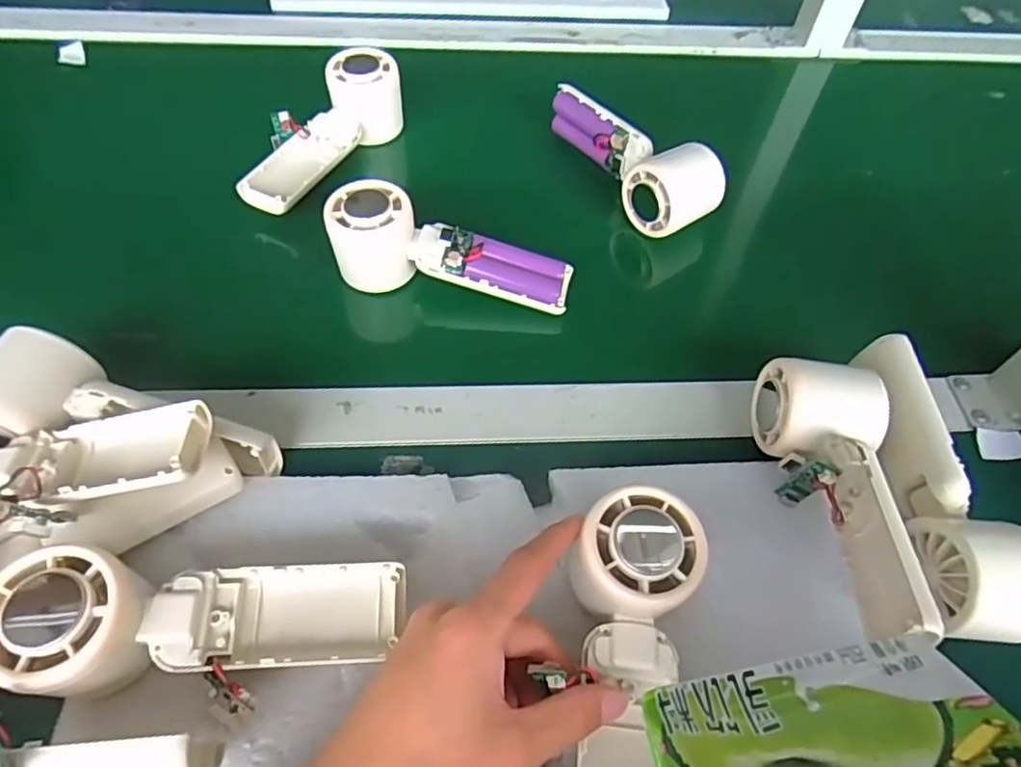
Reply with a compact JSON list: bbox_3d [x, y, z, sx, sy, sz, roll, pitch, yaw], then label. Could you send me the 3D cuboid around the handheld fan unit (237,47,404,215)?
[{"bbox_3d":[-0.153,-0.197,0.497,0.064,0.050,0.160,26,58,13],"label":"handheld fan unit"}]

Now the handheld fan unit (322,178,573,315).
[{"bbox_3d":[-0.040,-0.087,0.433,0.162,0.049,0.049,14,56,5],"label":"handheld fan unit"}]

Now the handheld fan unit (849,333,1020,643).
[{"bbox_3d":[0.221,0.053,0.347,0.055,0.059,0.166,-3,57,-6],"label":"handheld fan unit"}]

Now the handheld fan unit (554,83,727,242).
[{"bbox_3d":[0.095,-0.185,0.505,0.055,0.054,0.160,-25,61,-19],"label":"handheld fan unit"}]

